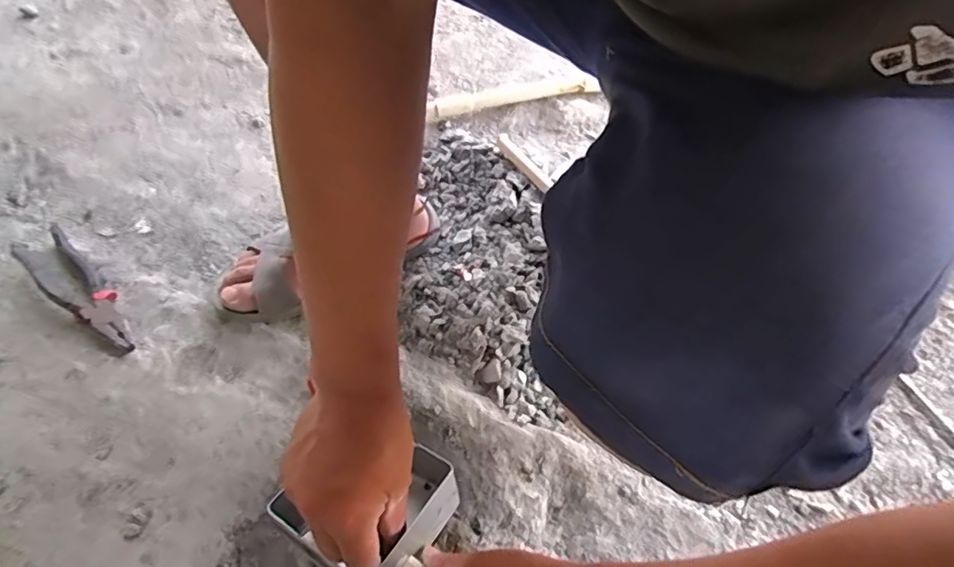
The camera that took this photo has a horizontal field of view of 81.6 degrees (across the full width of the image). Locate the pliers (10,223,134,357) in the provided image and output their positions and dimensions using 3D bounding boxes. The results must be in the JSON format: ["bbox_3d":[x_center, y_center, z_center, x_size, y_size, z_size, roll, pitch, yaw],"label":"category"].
[{"bbox_3d":[-0.444,0.007,0.615,0.214,0.022,0.051,37,66,21],"label":"pliers"}]

